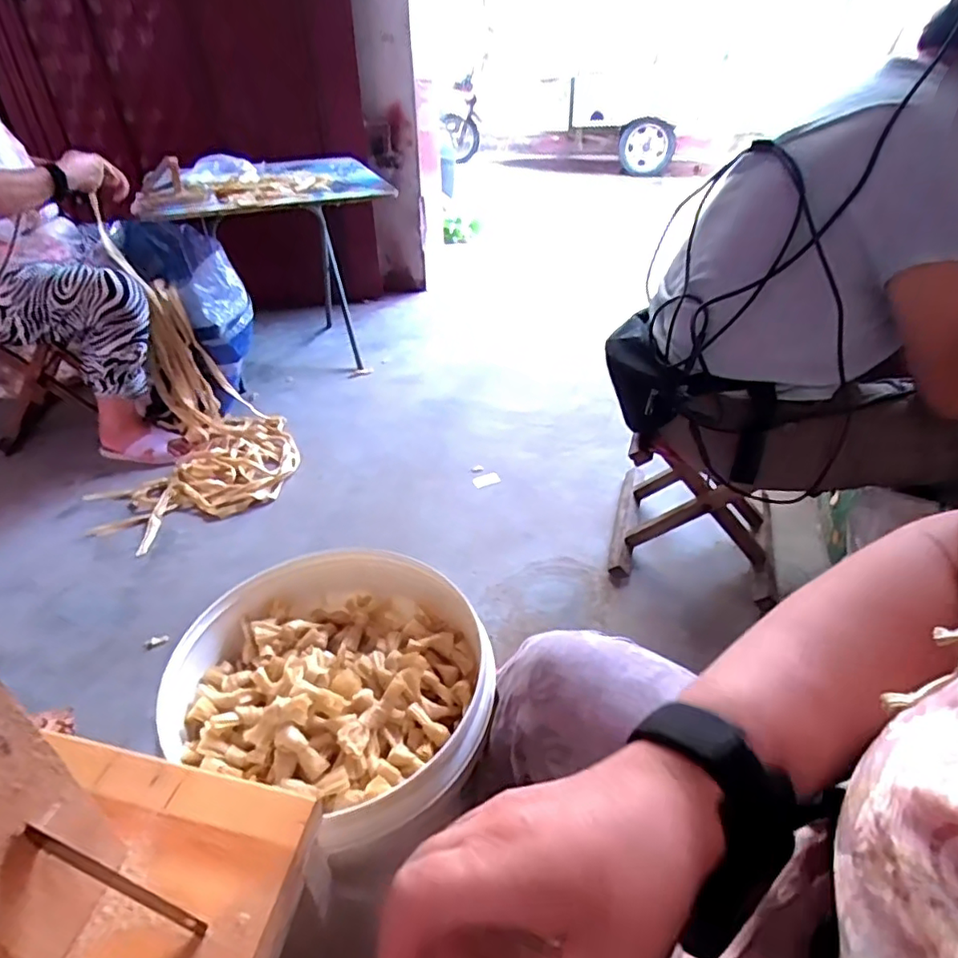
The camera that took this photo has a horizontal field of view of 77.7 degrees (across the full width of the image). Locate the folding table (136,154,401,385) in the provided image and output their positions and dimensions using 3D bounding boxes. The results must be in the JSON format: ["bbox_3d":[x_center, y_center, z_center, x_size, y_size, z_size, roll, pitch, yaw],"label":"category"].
[{"bbox_3d":[-0.542,-0.610,1.712,0.559,0.522,0.567,-7,37,-9],"label":"folding table"}]

